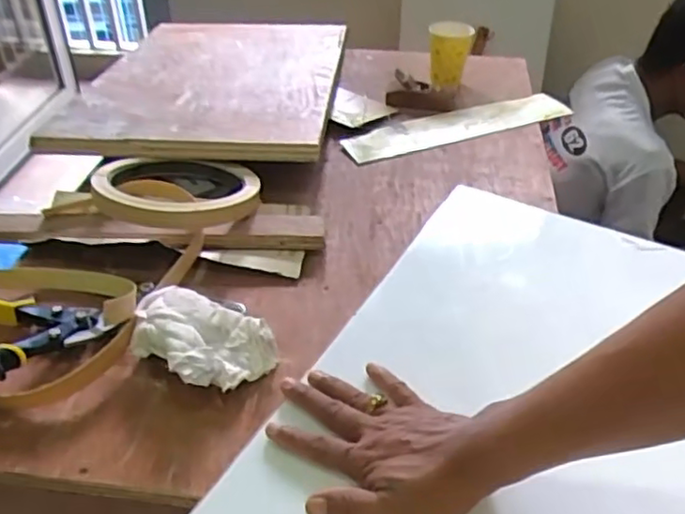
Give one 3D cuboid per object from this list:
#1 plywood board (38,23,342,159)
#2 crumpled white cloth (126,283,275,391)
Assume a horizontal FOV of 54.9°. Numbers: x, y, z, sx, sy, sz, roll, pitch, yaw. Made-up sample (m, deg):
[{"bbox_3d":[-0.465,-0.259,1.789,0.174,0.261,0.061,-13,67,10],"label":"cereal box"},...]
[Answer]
[{"bbox_3d":[-0.197,-0.287,1.042,0.368,0.019,0.538,2,34,3],"label":"plywood board"},{"bbox_3d":[-0.131,0.074,0.603,0.132,0.046,0.097,28,46,27],"label":"crumpled white cloth"}]

